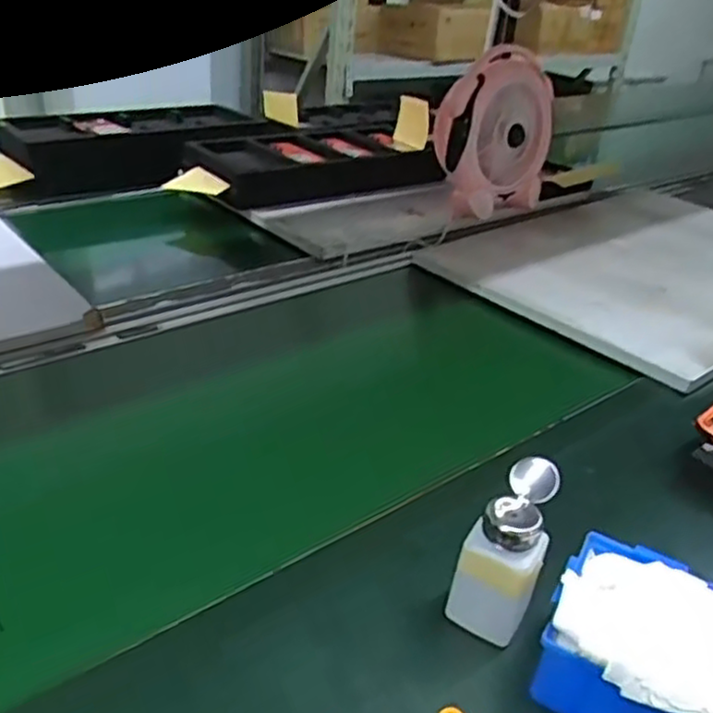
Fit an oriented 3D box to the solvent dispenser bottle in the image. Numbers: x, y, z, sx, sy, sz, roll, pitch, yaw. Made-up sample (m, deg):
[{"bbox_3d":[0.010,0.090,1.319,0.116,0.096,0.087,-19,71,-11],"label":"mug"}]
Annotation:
[{"bbox_3d":[0.110,0.144,0.540,0.057,0.132,0.069,22,33,25],"label":"solvent dispenser bottle"}]

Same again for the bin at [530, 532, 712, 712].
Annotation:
[{"bbox_3d":[0.202,0.209,0.508,0.145,0.080,0.130,23,34,27],"label":"bin"}]

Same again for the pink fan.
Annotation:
[{"bbox_3d":[0.228,-0.383,1.258,0.202,0.242,0.125,-16,36,-34],"label":"pink fan"}]

